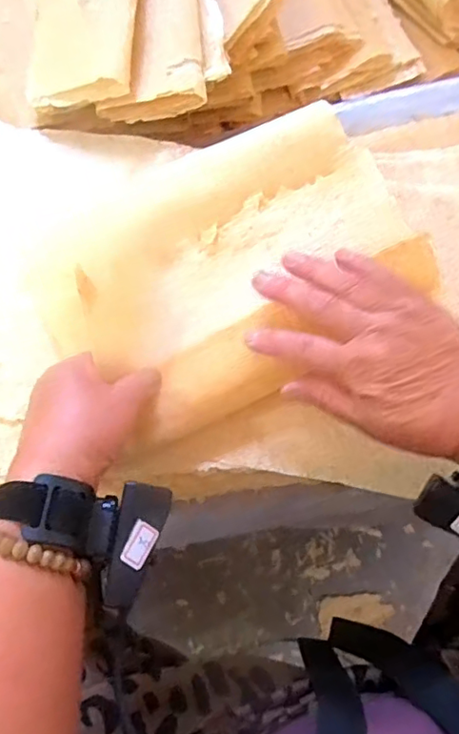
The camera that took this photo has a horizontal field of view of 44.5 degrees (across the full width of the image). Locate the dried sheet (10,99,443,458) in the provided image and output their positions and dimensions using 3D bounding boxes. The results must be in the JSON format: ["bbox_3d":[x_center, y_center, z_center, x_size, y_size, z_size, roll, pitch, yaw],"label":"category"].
[{"bbox_3d":[-0.012,-0.078,0.425,0.271,0.014,0.208,-28,74,6],"label":"dried sheet"}]

